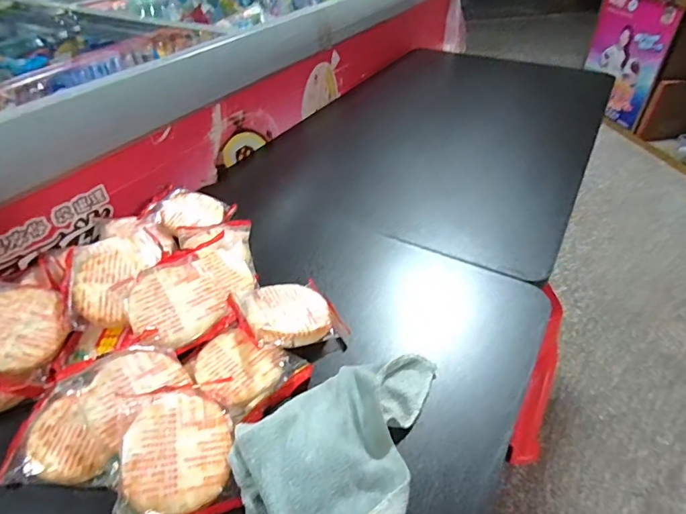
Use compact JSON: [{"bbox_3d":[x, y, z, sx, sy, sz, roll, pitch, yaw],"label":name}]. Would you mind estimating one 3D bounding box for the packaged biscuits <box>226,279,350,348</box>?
[{"bbox_3d":[-0.054,0.058,0.431,0.107,0.037,0.080,-12,42,-13],"label":"packaged biscuits"}]

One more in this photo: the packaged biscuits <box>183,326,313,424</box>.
[{"bbox_3d":[-0.086,0.099,0.390,0.096,0.020,0.078,30,49,30],"label":"packaged biscuits"}]

